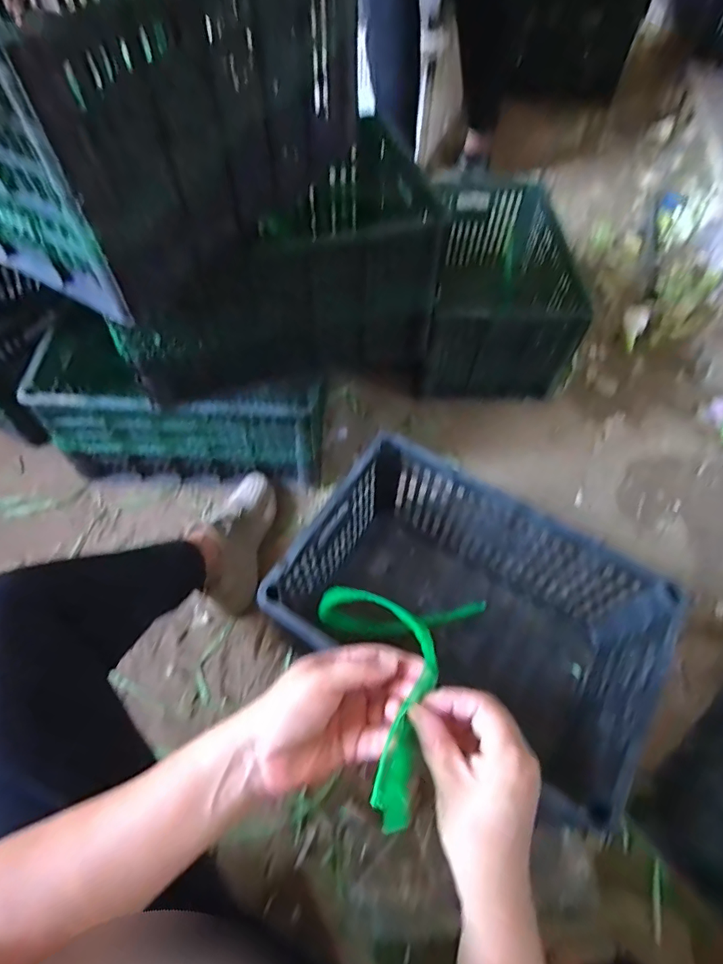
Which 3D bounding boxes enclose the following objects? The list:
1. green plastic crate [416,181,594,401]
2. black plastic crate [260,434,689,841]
[{"bbox_3d":[0.284,-0.413,1.063,0.264,0.235,0.469,6,59,4],"label":"green plastic crate"},{"bbox_3d":[0.133,0.188,0.678,0.423,0.231,0.292,29,61,17],"label":"black plastic crate"}]

